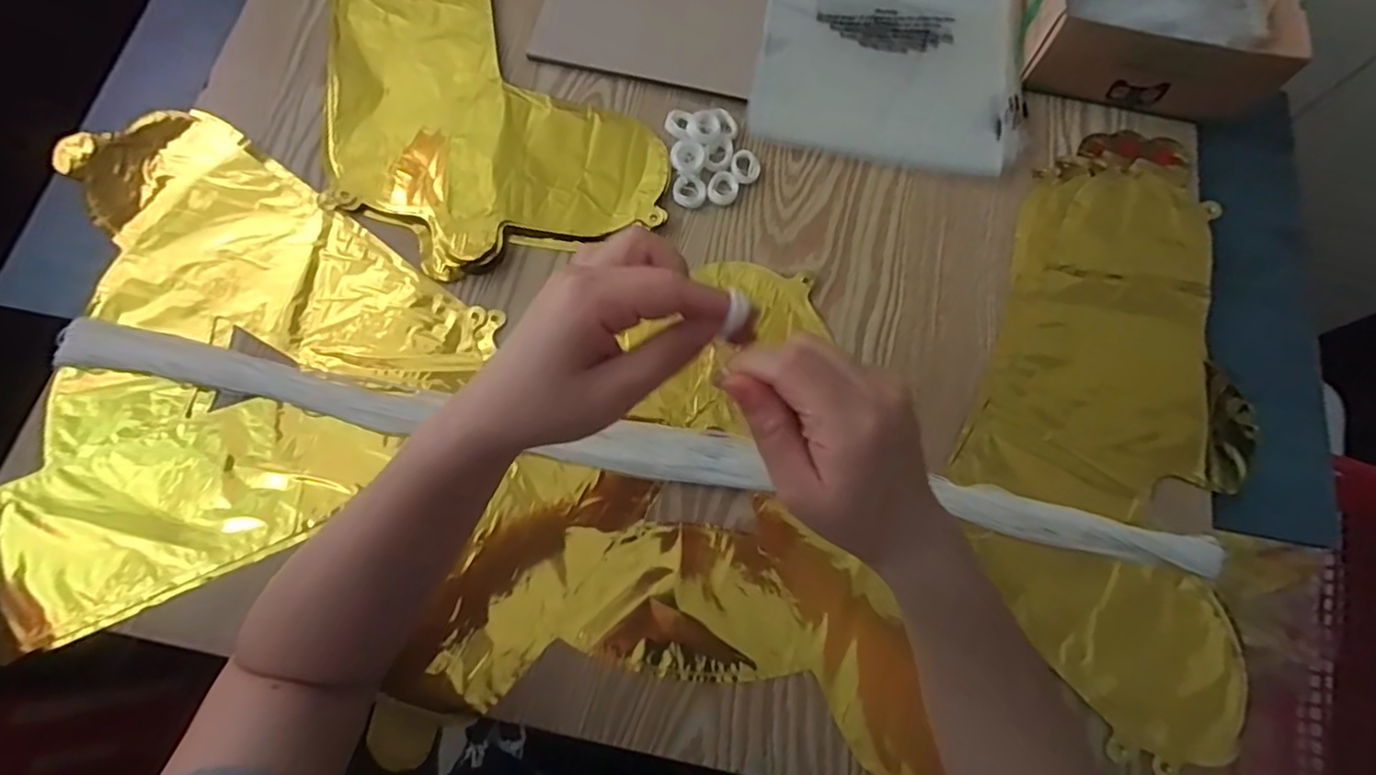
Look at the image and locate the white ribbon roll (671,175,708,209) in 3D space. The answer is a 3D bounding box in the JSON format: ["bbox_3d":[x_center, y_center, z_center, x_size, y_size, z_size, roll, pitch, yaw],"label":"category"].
[{"bbox_3d":[0.001,-0.149,0.491,0.025,0.006,0.024,0,74,-1],"label":"white ribbon roll"}]

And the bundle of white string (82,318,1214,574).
[{"bbox_3d":[-0.036,0.040,0.430,0.772,0.015,0.033,10,74,2],"label":"bundle of white string"}]

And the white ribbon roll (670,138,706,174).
[{"bbox_3d":[0.000,-0.176,0.490,0.026,0.006,0.026,0,74,-1],"label":"white ribbon roll"}]

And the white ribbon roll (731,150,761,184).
[{"bbox_3d":[0.045,-0.170,0.499,0.022,0.007,0.026,-10,74,-4],"label":"white ribbon roll"}]

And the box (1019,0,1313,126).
[{"bbox_3d":[0.369,-0.297,0.510,0.195,0.061,0.138,12,74,2],"label":"box"}]

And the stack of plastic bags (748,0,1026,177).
[{"bbox_3d":[0.170,-0.289,0.532,0.209,0.022,0.215,10,74,2],"label":"stack of plastic bags"}]

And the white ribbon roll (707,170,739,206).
[{"bbox_3d":[0.028,-0.153,0.493,0.022,0.005,0.026,22,75,5],"label":"white ribbon roll"}]

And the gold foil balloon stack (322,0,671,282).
[{"bbox_3d":[-0.176,-0.281,0.521,0.236,0.011,0.394,-14,75,-5],"label":"gold foil balloon stack"}]

